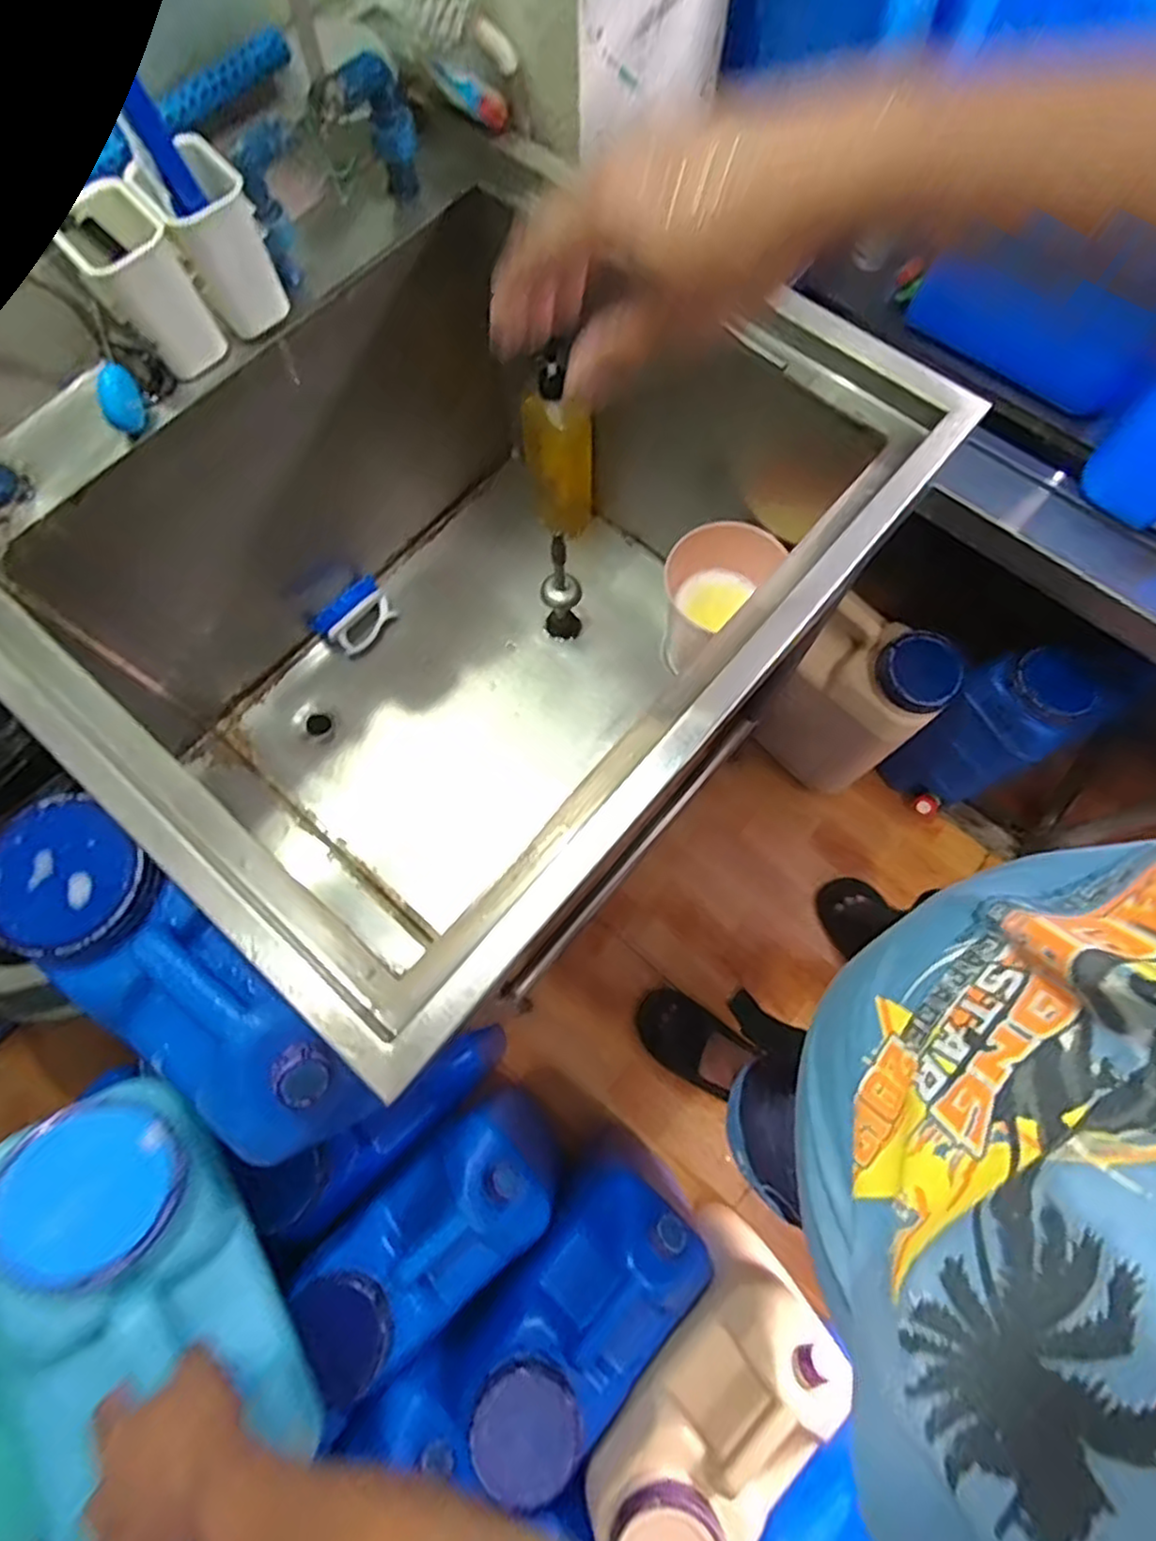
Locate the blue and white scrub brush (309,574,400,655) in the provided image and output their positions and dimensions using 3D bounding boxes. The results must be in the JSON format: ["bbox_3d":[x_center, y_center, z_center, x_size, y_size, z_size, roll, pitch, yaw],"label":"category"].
[{"bbox_3d":[-0.316,-0.224,0.974,0.064,0.050,0.113,36,76,11],"label":"blue and white scrub brush"}]

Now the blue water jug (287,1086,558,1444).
[{"bbox_3d":[-0.198,0.627,0.966,0.329,0.358,0.160,-42,76,-11],"label":"blue water jug"}]

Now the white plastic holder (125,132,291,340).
[{"bbox_3d":[-0.318,-0.466,0.608,0.077,0.114,0.076,-32,75,-9],"label":"white plastic holder"}]

